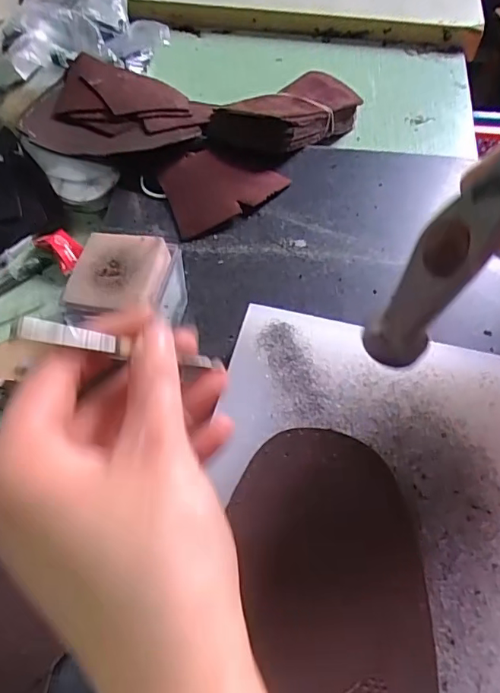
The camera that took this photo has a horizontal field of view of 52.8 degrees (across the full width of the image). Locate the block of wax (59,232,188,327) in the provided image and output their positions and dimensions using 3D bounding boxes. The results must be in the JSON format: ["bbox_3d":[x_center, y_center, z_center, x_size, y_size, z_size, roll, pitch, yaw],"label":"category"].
[{"bbox_3d":[-0.072,-0.027,0.305,0.054,0.059,0.056,7,57,6],"label":"block of wax"}]

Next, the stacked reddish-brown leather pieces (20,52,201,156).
[{"bbox_3d":[-0.115,-0.202,0.438,0.142,0.025,0.124,8,57,7],"label":"stacked reddish-brown leather pieces"}]

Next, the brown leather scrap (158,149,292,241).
[{"bbox_3d":[-0.022,-0.127,0.393,0.092,0.012,0.079,-21,59,-12],"label":"brown leather scrap"}]

